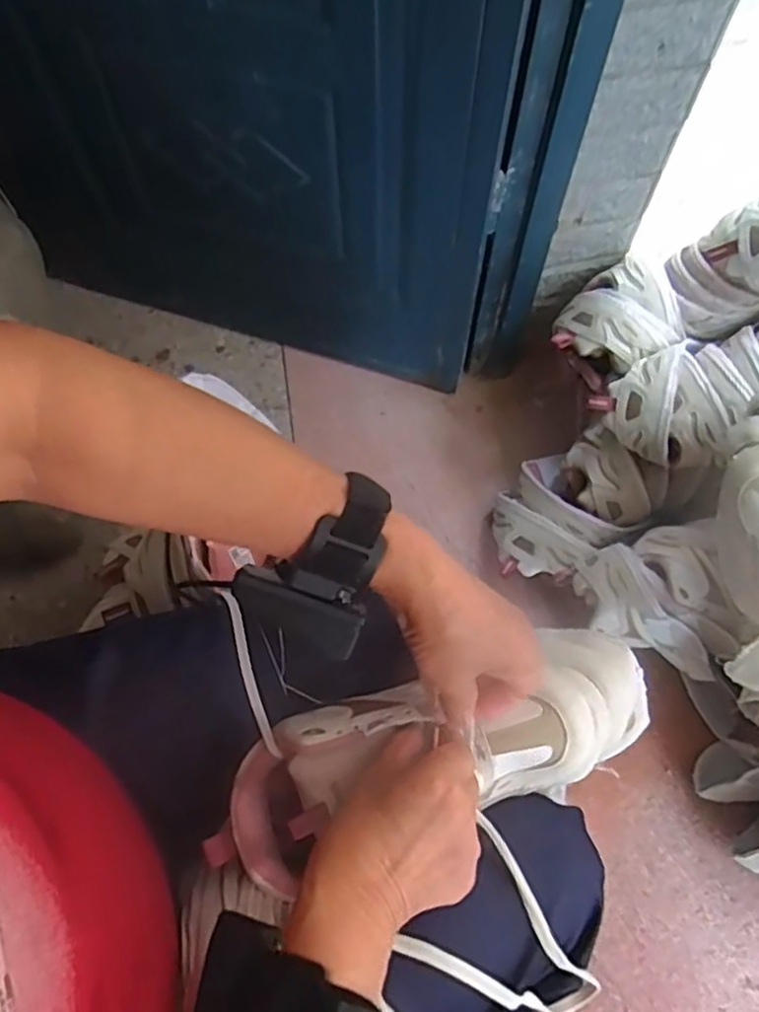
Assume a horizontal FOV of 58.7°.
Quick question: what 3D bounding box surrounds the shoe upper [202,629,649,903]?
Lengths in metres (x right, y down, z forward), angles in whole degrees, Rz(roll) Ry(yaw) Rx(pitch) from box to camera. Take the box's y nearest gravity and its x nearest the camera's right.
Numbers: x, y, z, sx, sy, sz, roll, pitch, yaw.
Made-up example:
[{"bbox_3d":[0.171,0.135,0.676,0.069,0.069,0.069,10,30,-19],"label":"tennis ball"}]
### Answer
[{"bbox_3d":[0.048,0.154,0.435,0.305,0.073,0.101,-12,66,-16],"label":"shoe upper"}]

